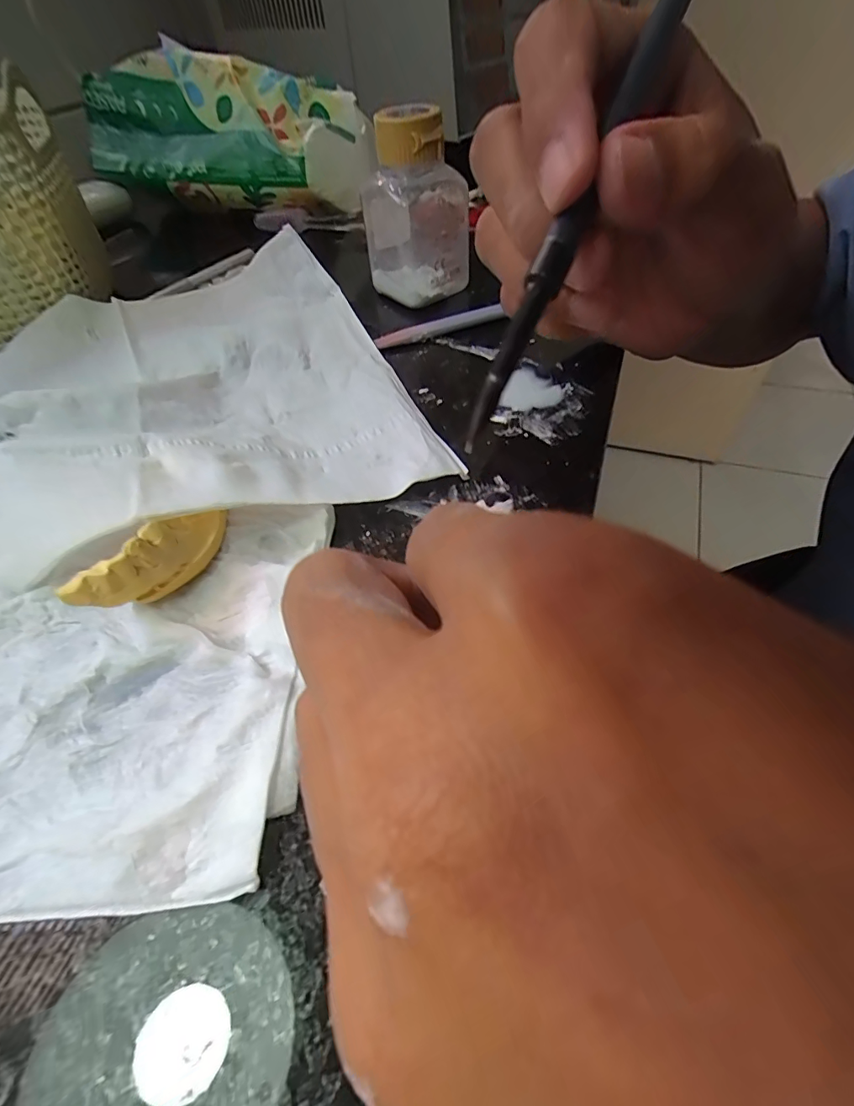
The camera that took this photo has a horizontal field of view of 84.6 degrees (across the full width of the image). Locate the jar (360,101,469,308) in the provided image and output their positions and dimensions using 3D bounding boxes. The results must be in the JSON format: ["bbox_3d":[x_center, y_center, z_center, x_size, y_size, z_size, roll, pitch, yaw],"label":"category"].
[{"bbox_3d":[-0.006,-0.164,0.224,0.035,0.070,0.041,-33,56,-20],"label":"jar"}]

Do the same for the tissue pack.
[{"bbox_3d":[-0.142,-0.287,0.320,0.189,0.067,0.082,15,54,16],"label":"tissue pack"}]

